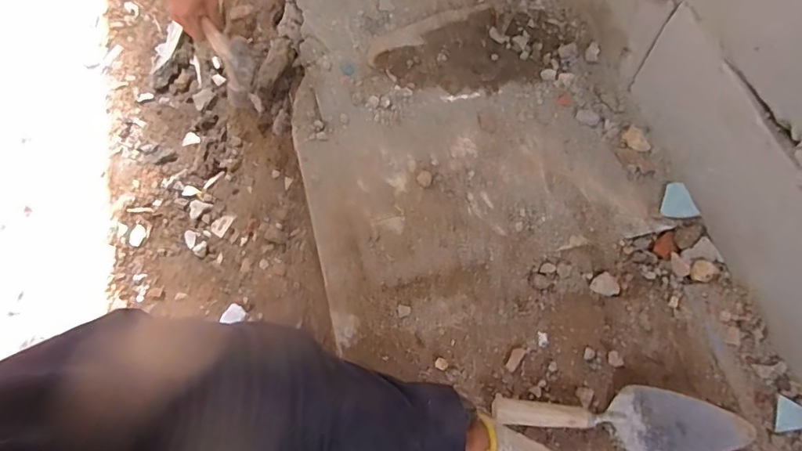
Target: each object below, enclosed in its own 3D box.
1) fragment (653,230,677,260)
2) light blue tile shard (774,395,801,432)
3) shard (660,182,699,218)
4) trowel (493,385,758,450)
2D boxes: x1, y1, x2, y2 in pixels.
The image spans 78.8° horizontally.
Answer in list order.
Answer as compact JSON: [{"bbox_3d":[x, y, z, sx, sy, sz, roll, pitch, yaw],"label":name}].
[{"bbox_3d":[0.428,0.033,0.787,0.031,0.012,0.047,37,70,17],"label":"fragment"},{"bbox_3d":[0.533,0.261,0.660,0.041,0.005,0.045,9,79,37],"label":"light blue tile shard"},{"bbox_3d":[0.463,-0.041,0.808,0.054,0.011,0.065,17,65,9],"label":"shard"},{"bbox_3d":[0.284,0.255,0.647,0.307,0.056,0.086,5,64,3],"label":"trowel"}]

